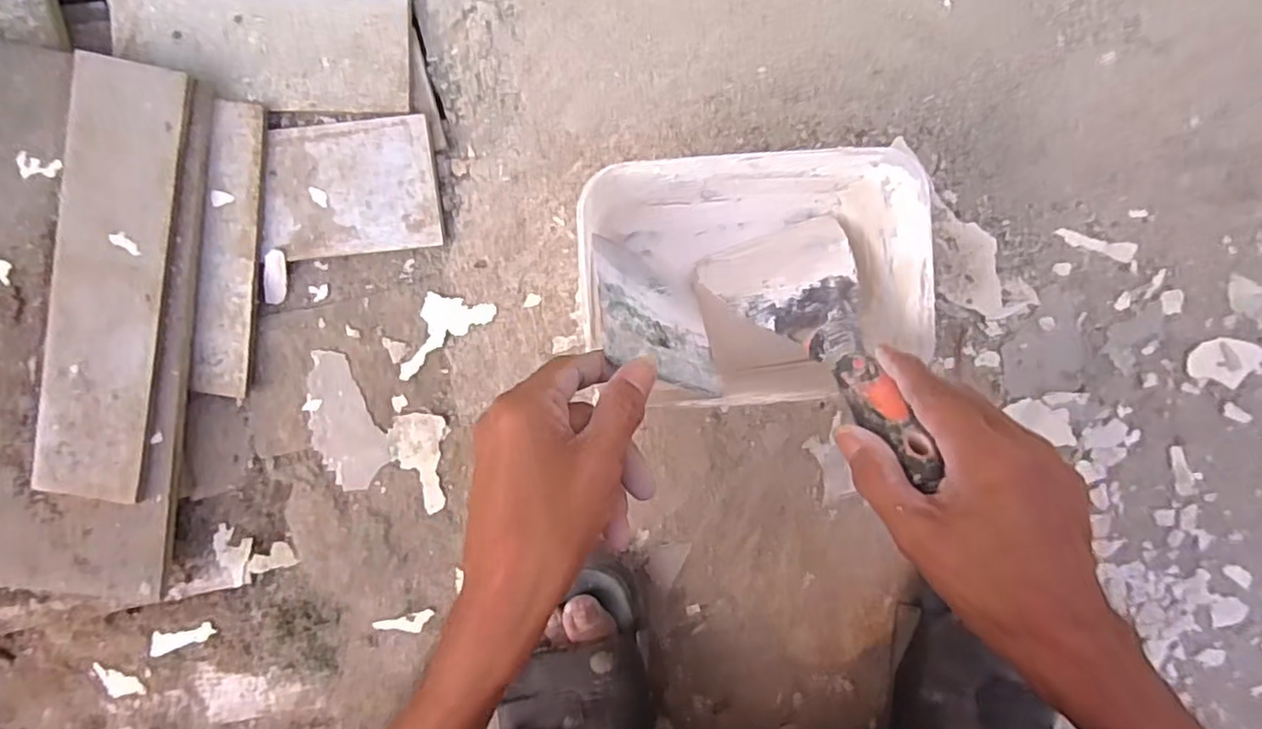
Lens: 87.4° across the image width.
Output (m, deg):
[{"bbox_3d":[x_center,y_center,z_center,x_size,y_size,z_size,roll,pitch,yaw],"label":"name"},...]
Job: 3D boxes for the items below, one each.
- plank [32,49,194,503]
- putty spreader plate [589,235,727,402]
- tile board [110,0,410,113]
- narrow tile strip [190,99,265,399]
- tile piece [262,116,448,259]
[{"bbox_3d":[-0.334,-0.050,0.420,0.069,0.007,0.274,10,96,-3],"label":"plank"},{"bbox_3d":[0.015,-0.029,0.391,0.078,0.104,0.004,20,131,-27],"label":"putty spreader plate"},{"bbox_3d":[-0.243,-0.213,0.433,0.192,0.006,0.088,1,93,-1],"label":"tile board"},{"bbox_3d":[-0.269,-0.074,0.443,0.034,0.007,0.194,8,99,-7],"label":"narrow tile strip"},{"bbox_3d":[-0.190,-0.118,0.446,0.117,0.014,0.084,-6,94,-1],"label":"tile piece"}]

